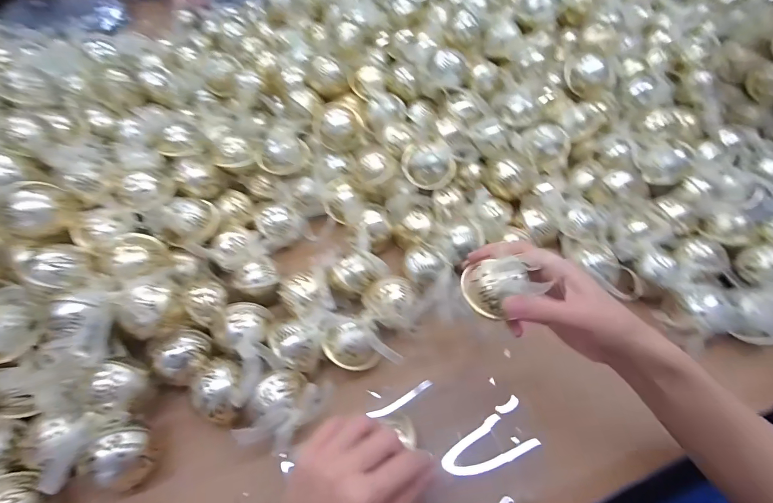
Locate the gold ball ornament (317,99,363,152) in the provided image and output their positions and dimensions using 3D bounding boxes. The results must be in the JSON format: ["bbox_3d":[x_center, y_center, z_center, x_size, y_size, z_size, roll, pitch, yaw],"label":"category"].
[{"bbox_3d":[-0.064,-0.170,0.510,0.061,0.052,0.059,-3,55,-3],"label":"gold ball ornament"}]

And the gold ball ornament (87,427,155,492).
[{"bbox_3d":[-0.221,0.175,0.318,0.045,0.046,0.047,9,55,5],"label":"gold ball ornament"}]

